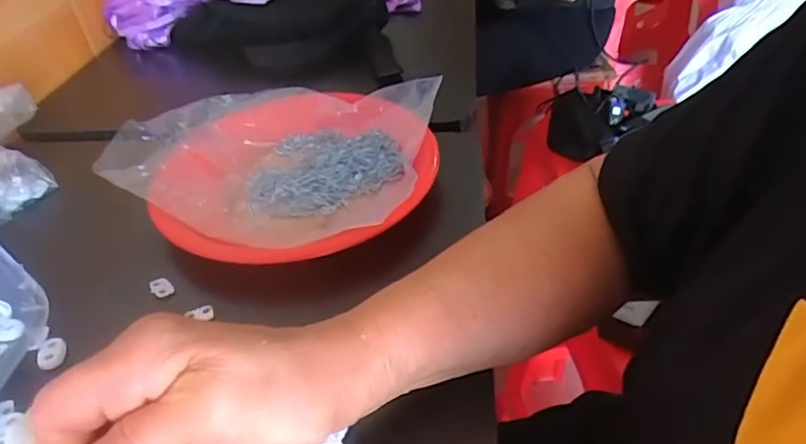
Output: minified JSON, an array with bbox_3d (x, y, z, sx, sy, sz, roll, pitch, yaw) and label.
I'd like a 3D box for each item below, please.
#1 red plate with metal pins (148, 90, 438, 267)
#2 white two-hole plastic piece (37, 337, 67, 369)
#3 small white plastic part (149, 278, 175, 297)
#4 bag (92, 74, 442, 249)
[{"bbox_3d":[-0.079,-0.043,0.453,0.200,0.041,0.211,-4,40,3],"label":"red plate with metal pins"},{"bbox_3d":[-0.220,0.082,0.351,0.016,0.009,0.019,-24,43,-20],"label":"white two-hole plastic piece"},{"bbox_3d":[-0.169,0.046,0.392,0.013,0.006,0.017,-32,47,-29],"label":"small white plastic part"},{"bbox_3d":[-0.099,-0.064,0.477,0.218,0.057,0.205,10,42,18],"label":"bag"}]

